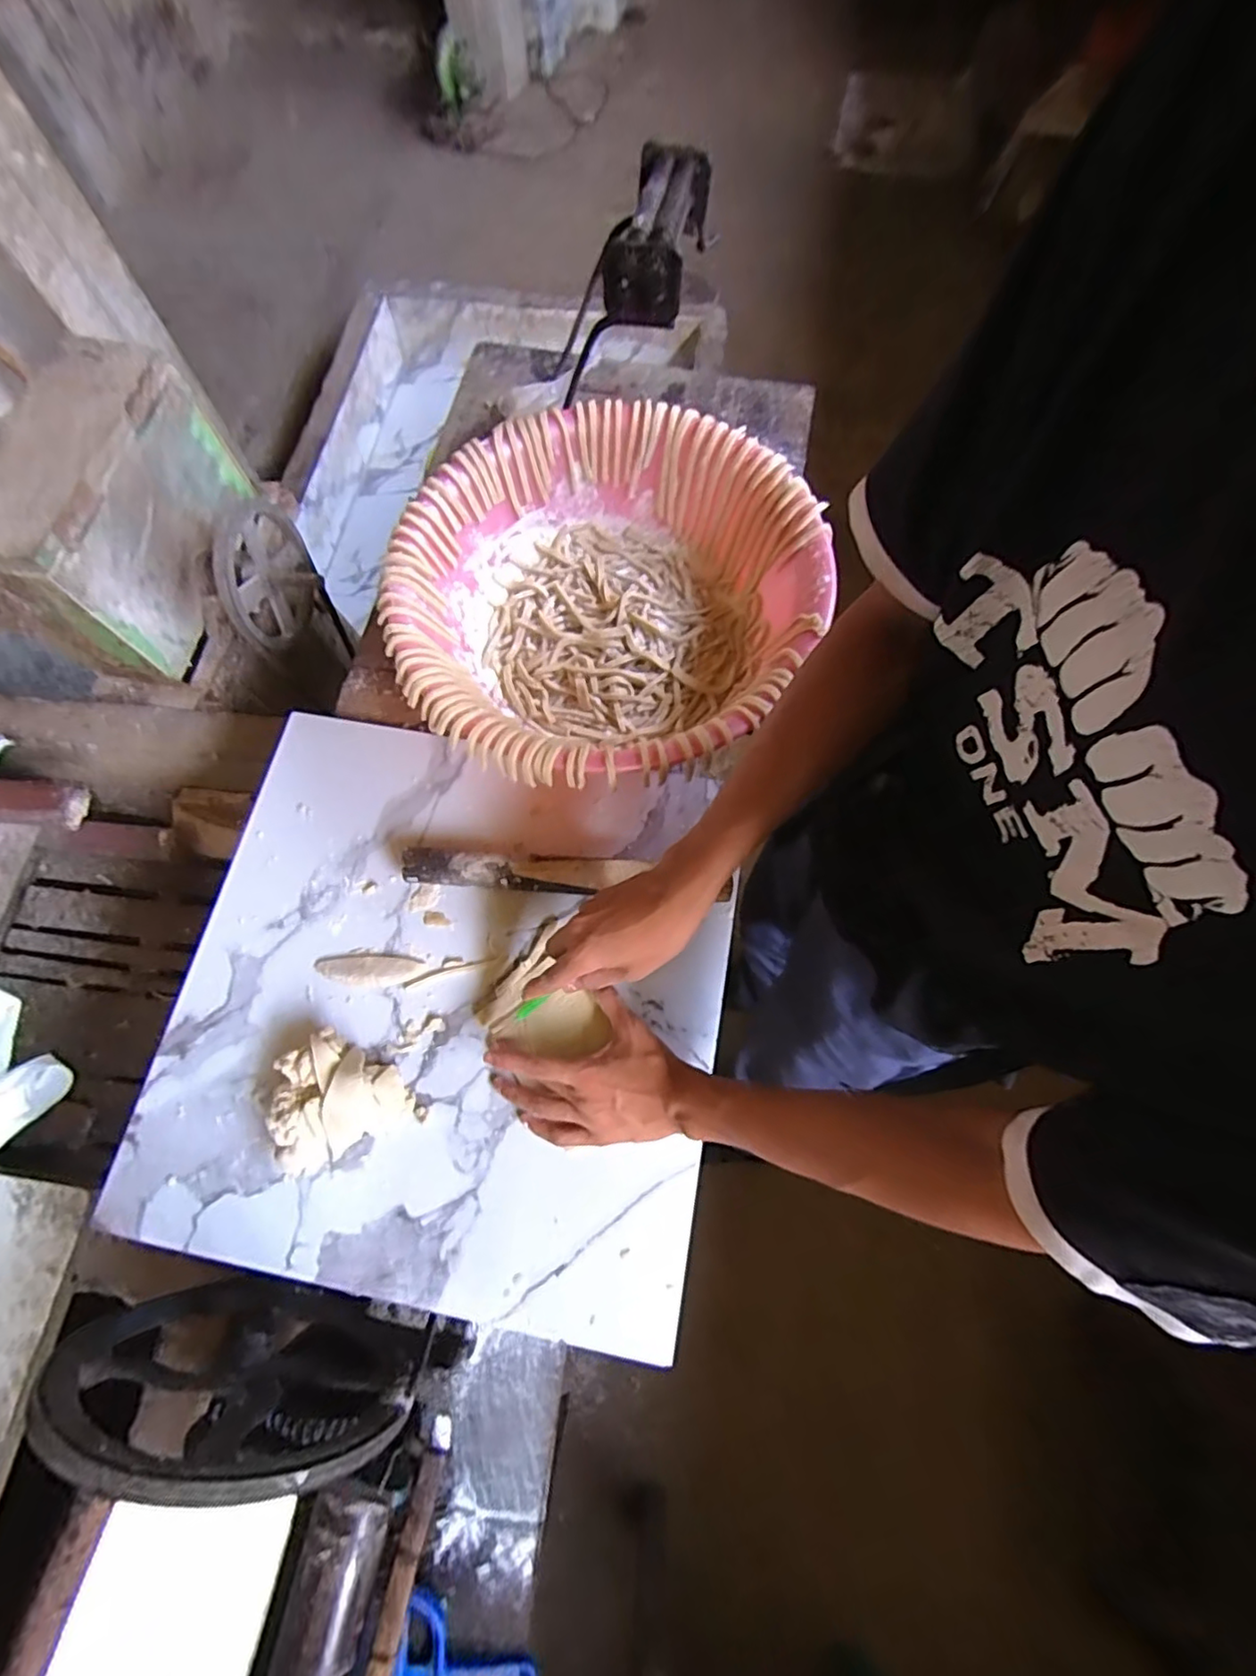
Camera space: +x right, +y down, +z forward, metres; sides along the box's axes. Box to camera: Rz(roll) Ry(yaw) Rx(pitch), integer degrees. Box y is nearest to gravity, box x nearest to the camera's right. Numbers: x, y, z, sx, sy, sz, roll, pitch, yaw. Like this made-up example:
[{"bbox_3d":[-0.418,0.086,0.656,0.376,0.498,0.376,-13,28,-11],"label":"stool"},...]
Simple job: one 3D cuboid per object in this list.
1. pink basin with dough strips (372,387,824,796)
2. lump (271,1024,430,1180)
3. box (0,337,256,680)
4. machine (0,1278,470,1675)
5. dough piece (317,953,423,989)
[{"bbox_3d":[-0.026,-0.236,0.628,0.395,0.118,0.404,0,70,0],"label":"pink basin with dough strips"},{"bbox_3d":[-0.250,0.215,0.520,0.102,0.047,0.096,-26,72,-9],"label":"lump"},{"bbox_3d":[-0.695,-0.431,0.819,0.177,0.220,0.349,5,70,2],"label":"box"},{"bbox_3d":[-0.298,0.519,0.460,0.287,0.269,0.248,12,70,5],"label":"machine"},{"bbox_3d":[-0.241,0.123,0.568,0.100,0.014,0.030,-1,70,0],"label":"dough piece"}]

